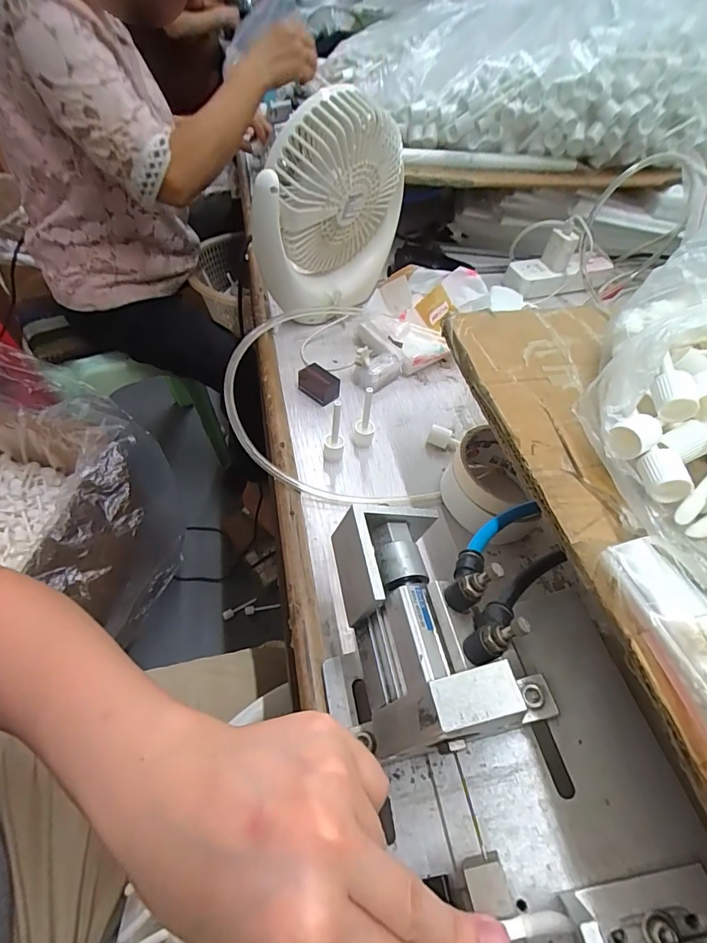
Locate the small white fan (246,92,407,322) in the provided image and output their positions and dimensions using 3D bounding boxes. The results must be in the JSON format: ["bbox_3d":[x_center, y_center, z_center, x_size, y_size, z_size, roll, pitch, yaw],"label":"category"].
[{"bbox_3d":[-0.022,-0.276,0.488,0.073,0.206,0.177,32,55,20],"label":"small white fan"}]

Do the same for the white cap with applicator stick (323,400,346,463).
[{"bbox_3d":[-0.016,-0.033,0.387,0.019,0.062,0.014,4,50,-2],"label":"white cap with applicator stick"}]

